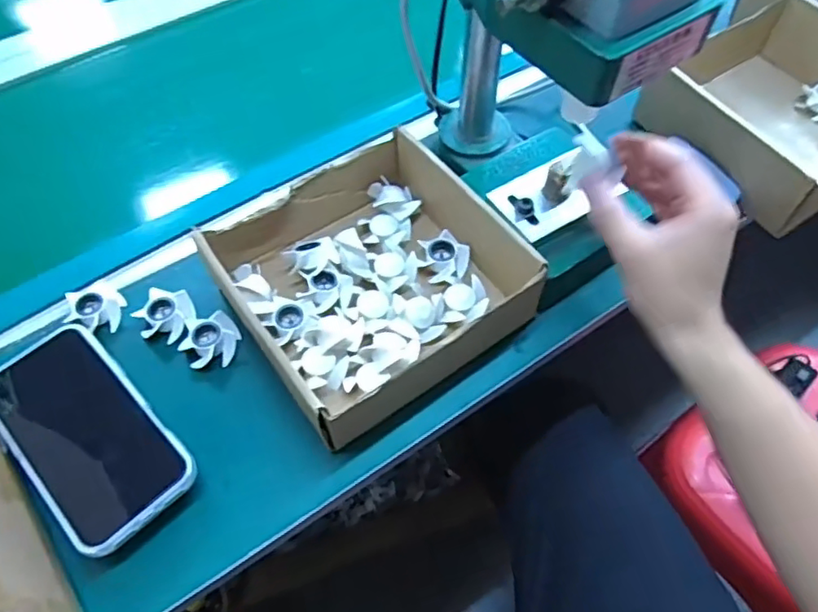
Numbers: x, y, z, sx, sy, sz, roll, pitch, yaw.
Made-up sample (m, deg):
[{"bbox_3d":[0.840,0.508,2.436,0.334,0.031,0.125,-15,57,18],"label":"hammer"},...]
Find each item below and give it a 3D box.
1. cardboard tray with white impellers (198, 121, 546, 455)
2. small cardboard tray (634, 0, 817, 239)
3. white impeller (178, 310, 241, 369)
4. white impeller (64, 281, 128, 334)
[{"bbox_3d":[-0.028,-0.027,0.480,0.206,0.072,0.202,-32,61,-17],"label":"cardboard tray with white impellers"},{"bbox_3d":[0.349,-0.189,0.573,0.198,0.072,0.209,-27,60,-15],"label":"small cardboard tray"},{"bbox_3d":[-0.154,0.026,0.476,0.043,0.015,0.041,-23,59,-12],"label":"white impeller"},{"bbox_3d":[-0.250,0.003,0.492,0.039,0.016,0.043,-14,57,-7],"label":"white impeller"}]

